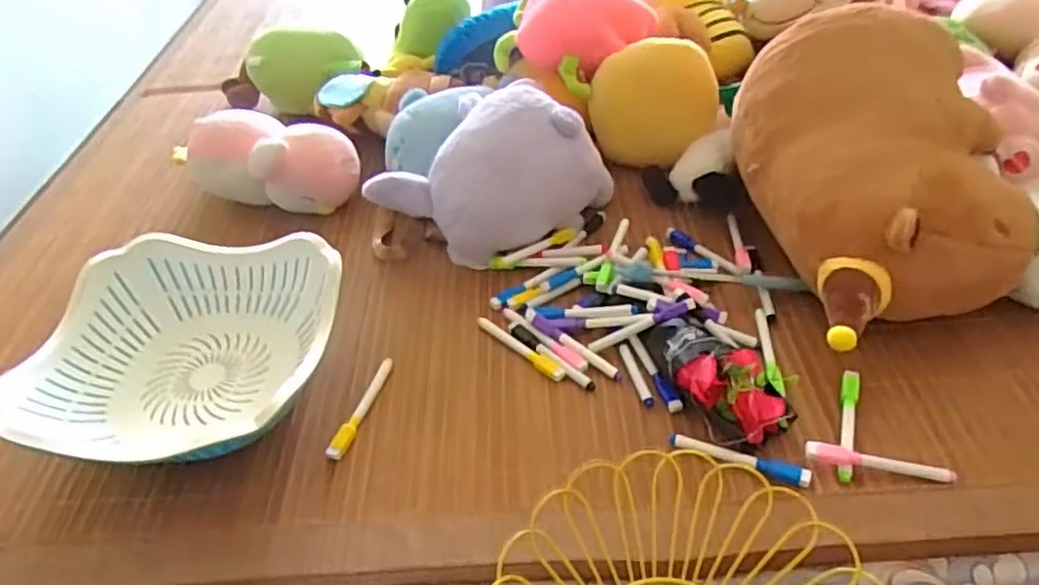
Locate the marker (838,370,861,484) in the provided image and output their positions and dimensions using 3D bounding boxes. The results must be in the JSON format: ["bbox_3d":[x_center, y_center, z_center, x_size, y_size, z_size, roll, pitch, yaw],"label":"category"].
[{"bbox_3d":[0.280,0.110,0.585,0.014,0.013,0.109,13,47,18],"label":"marker"}]

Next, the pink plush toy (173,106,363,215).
[{"bbox_3d":[-0.317,-0.160,0.869,0.228,0.110,0.102,12,47,18],"label":"pink plush toy"}]

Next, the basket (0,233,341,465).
[{"bbox_3d":[-0.302,0.057,0.645,0.258,0.093,0.244,-1,44,6],"label":"basket"}]

